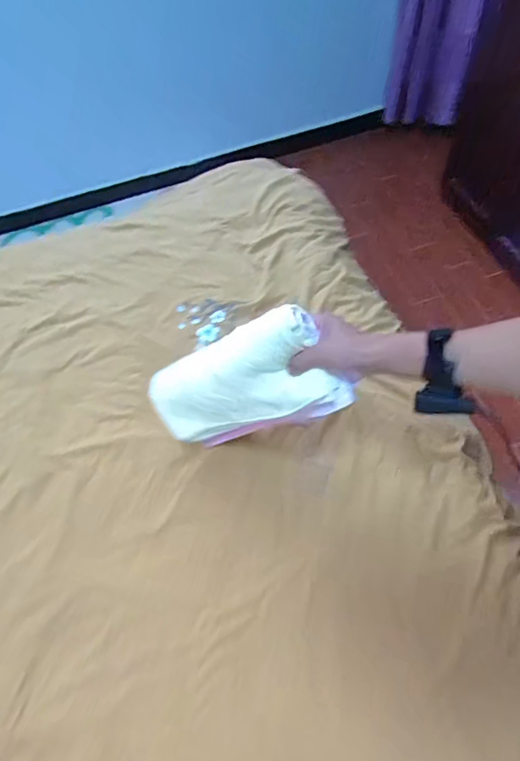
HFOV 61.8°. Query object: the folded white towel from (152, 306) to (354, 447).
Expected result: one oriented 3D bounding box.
[{"bbox_3d":[-0.042,0.016,0.685,0.170,0.354,0.059,54,41,-14],"label":"folded white towel"}]

